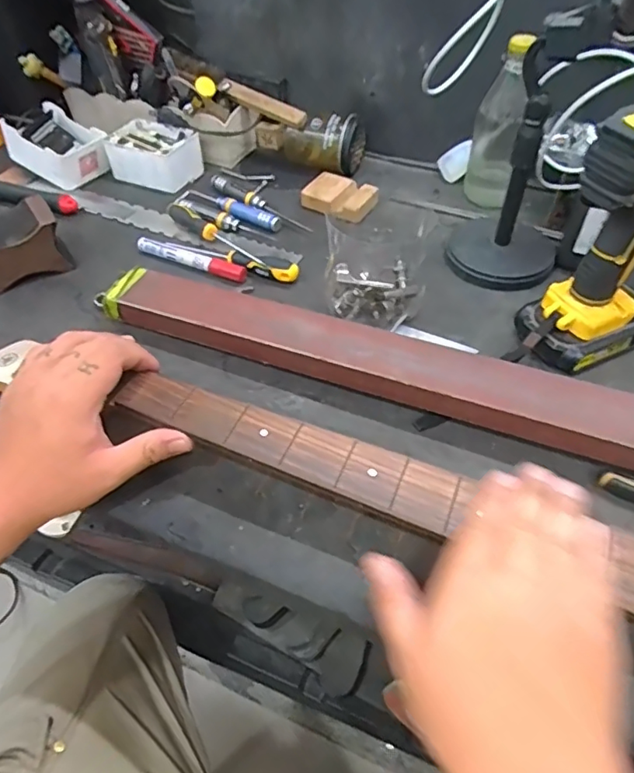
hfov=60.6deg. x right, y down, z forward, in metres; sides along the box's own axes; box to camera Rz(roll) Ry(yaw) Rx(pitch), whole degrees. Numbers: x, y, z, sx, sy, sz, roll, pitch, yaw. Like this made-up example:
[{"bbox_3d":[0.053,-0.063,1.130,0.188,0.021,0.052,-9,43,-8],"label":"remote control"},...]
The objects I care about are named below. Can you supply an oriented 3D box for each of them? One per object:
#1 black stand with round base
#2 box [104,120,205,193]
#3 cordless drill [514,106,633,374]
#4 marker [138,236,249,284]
[{"bbox_3d":[0.188,-0.208,0.493,0.106,0.226,0.100,19,52,17],"label":"black stand with round base"},{"bbox_3d":[-0.207,-0.293,0.691,0.102,0.049,0.072,19,52,17],"label":"box"},{"bbox_3d":[0.255,-0.119,0.434,0.163,0.205,0.078,-28,54,-21],"label":"cordless drill"},{"bbox_3d":[-0.131,-0.135,0.581,0.130,0.020,0.021,20,53,18],"label":"marker"}]

